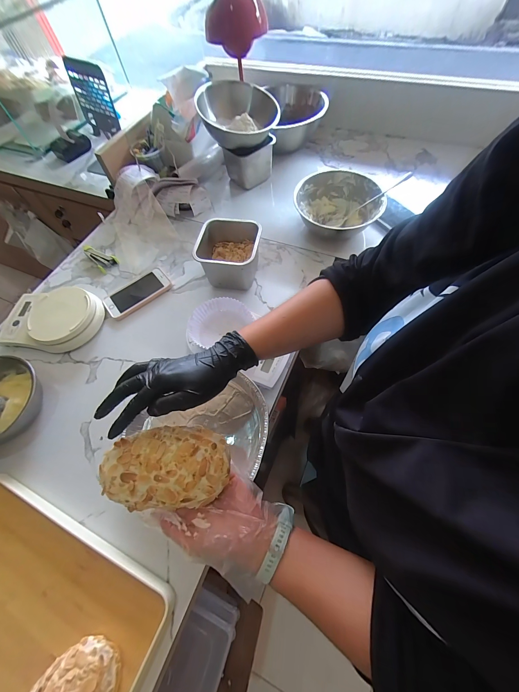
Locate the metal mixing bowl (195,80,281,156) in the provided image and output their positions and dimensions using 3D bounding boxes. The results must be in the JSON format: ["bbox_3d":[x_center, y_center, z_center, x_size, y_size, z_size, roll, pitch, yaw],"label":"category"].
[{"bbox_3d":[-0.042,-0.527,0.616,0.175,0.086,0.175,-1,63,3],"label":"metal mixing bowl"}]

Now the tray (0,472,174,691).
[{"bbox_3d":[-0.310,0.343,0.329,0.354,0.024,0.232,21,66,14],"label":"tray"}]

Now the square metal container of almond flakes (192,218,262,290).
[{"bbox_3d":[-0.065,-0.180,0.542,0.131,0.093,0.116,5,64,6],"label":"square metal container of almond flakes"}]

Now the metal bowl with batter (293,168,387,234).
[{"bbox_3d":[0.173,-0.305,0.598,0.170,0.076,0.169,-1,63,3],"label":"metal bowl with batter"}]

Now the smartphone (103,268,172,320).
[{"bbox_3d":[-0.259,-0.113,0.566,0.136,0.009,0.074,-37,67,-14],"label":"smartphone"}]

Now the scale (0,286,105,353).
[{"bbox_3d":[-0.421,-0.061,0.533,0.199,0.041,0.143,5,64,6],"label":"scale"}]

